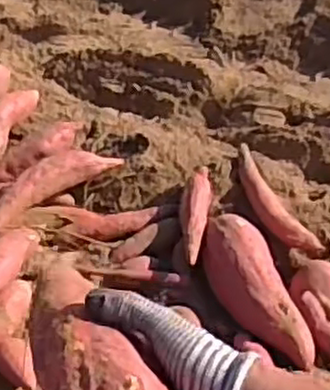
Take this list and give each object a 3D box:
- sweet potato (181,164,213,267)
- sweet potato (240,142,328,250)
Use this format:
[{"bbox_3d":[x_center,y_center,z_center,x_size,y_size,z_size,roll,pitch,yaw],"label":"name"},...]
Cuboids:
[{"bbox_3d":[0.049,0.030,1.150,0.048,0.034,0.202,5,45,4],"label":"sweet potato"},{"bbox_3d":[0.169,0.009,1.184,0.063,0.042,0.254,-18,48,-18],"label":"sweet potato"}]

